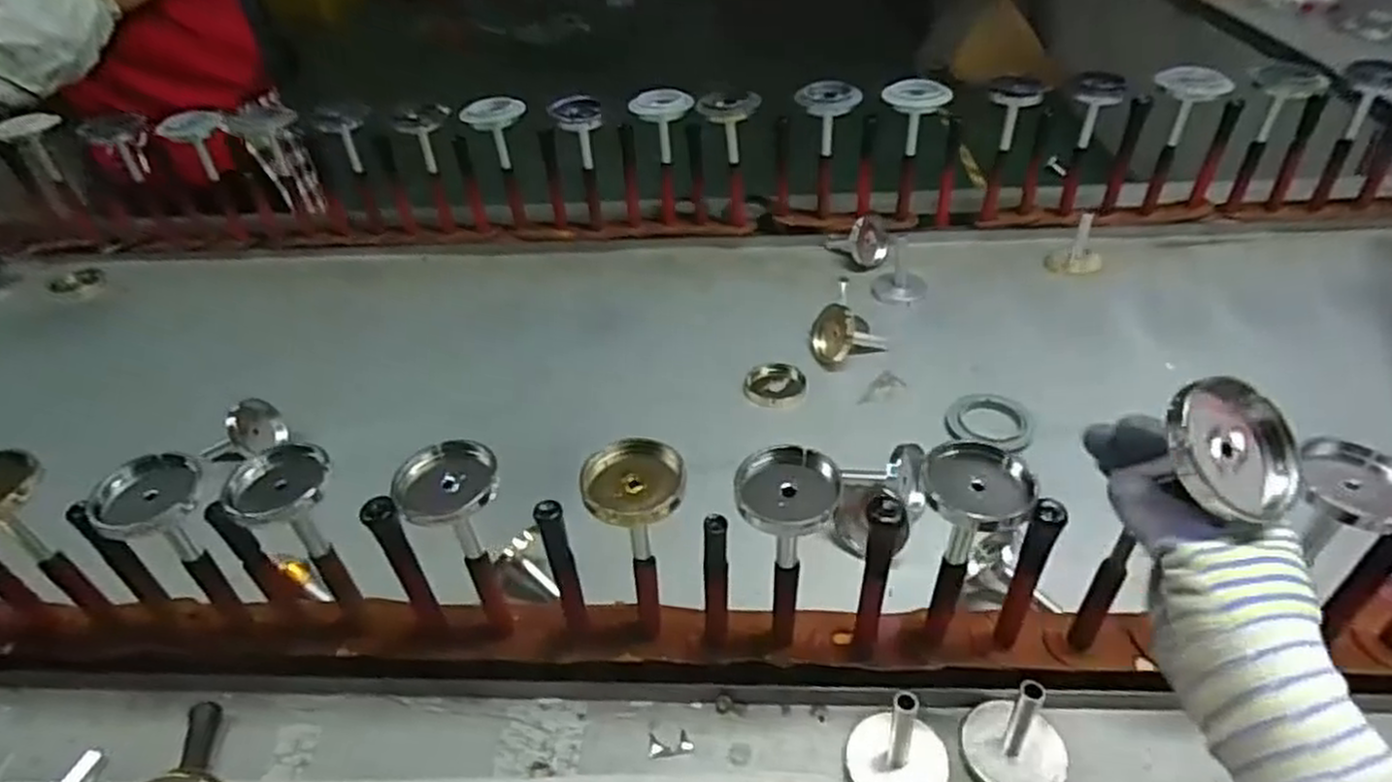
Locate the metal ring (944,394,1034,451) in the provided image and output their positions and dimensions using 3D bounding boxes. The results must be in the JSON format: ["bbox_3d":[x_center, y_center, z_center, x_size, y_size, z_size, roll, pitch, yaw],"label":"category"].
[{"bbox_3d":[0.291,0.029,0.759,0.083,0.013,0.066,16,45,22],"label":"metal ring"}]

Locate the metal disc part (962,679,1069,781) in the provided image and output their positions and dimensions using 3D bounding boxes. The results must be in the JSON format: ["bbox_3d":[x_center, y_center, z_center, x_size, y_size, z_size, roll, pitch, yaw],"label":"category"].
[{"bbox_3d":[0.207,0.216,0.488,0.061,0.070,0.059,16,45,21],"label":"metal disc part"}]

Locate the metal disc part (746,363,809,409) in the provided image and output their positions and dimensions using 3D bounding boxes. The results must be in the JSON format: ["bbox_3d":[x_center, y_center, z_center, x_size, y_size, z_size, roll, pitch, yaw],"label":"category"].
[{"bbox_3d":[0.088,-0.011,0.833,0.064,0.021,0.067,-3,42,2],"label":"metal disc part"}]

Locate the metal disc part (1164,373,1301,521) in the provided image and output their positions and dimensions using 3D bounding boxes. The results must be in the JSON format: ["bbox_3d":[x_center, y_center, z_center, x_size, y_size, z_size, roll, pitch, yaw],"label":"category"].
[{"bbox_3d":[0.238,0.024,0.339,0.064,0.007,0.061,-14,80,-22],"label":"metal disc part"}]

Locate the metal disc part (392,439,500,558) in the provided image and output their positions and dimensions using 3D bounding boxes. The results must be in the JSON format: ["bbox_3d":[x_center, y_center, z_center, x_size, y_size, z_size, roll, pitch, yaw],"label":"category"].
[{"bbox_3d":[-0.158,0.081,0.511,0.066,0.072,0.061,-18,43,-14],"label":"metal disc part"}]

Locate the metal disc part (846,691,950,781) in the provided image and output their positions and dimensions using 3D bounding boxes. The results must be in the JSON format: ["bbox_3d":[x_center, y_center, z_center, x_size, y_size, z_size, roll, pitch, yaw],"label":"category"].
[{"bbox_3d":[0.131,0.224,0.488,0.065,0.071,0.061,-3,42,2],"label":"metal disc part"}]

